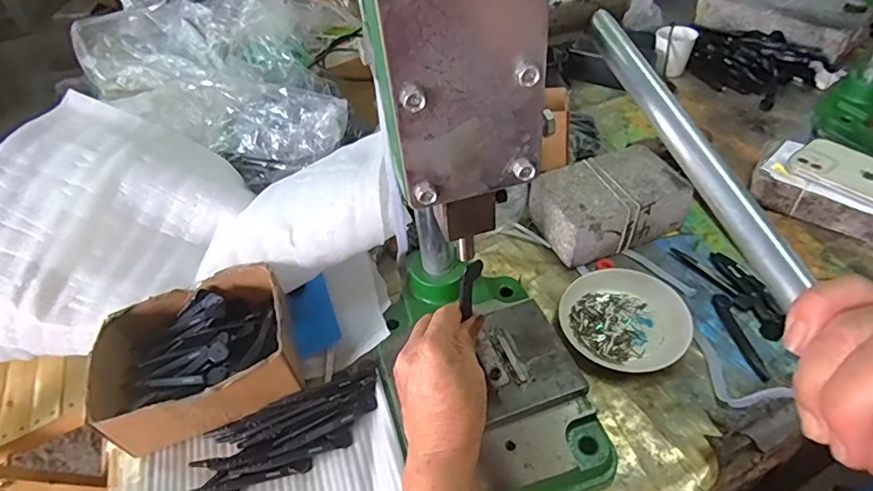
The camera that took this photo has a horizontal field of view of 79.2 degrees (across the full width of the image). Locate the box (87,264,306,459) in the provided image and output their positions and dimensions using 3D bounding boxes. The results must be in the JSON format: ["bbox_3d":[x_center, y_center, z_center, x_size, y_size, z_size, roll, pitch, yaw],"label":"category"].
[{"bbox_3d":[-0.216,0.101,0.486,0.164,0.076,0.129,-19,45,-13],"label":"box"}]

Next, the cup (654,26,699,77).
[{"bbox_3d":[0.377,-0.312,0.841,0.059,0.056,0.066,14,47,19],"label":"cup"}]

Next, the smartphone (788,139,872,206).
[{"bbox_3d":[0.466,-0.073,0.567,0.074,0.008,0.143,-37,52,-22],"label":"smartphone"}]

